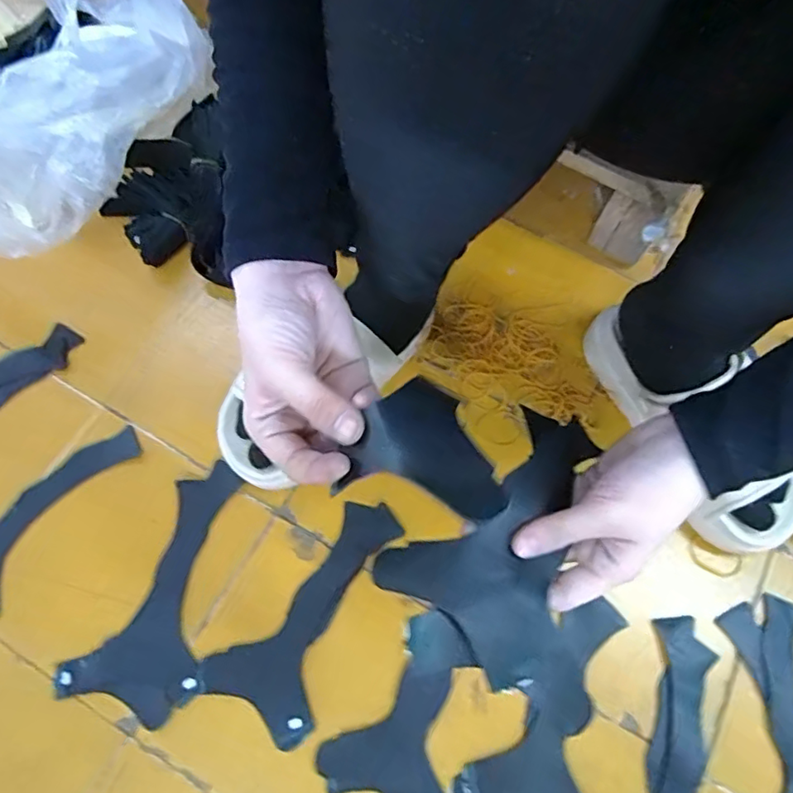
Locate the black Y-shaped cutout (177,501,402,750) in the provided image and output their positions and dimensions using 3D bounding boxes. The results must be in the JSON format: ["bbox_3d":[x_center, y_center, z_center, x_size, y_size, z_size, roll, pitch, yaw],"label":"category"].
[{"bbox_3d":[-0.068,0.191,0.472,0.096,0.007,0.212,40,73,14],"label":"black Y-shaped cutout"}]

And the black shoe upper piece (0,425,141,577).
[{"bbox_3d":[-0.310,0.098,0.492,0.187,0.010,0.087,-42,76,-15],"label":"black shoe upper piece"}]

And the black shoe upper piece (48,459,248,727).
[{"bbox_3d":[-0.197,0.155,0.475,0.102,0.008,0.204,13,70,4],"label":"black shoe upper piece"}]

